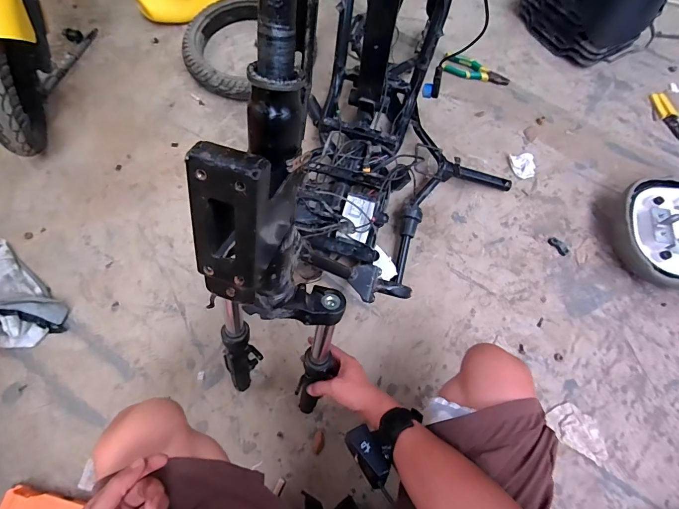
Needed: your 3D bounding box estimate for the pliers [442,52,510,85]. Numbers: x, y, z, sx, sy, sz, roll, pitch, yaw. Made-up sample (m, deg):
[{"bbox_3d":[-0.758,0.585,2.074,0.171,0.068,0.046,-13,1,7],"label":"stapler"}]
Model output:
[{"bbox_3d":[0.399,-0.534,1.043,0.195,0.018,0.085,25,71,6],"label":"pliers"}]

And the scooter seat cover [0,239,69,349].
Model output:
[{"bbox_3d":[-0.724,0.074,0.740,0.317,0.066,0.139,38,73,11],"label":"scooter seat cover"}]

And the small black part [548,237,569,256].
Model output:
[{"bbox_3d":[0.531,-0.021,0.860,0.029,0.005,0.051,-30,74,-12],"label":"small black part"}]

